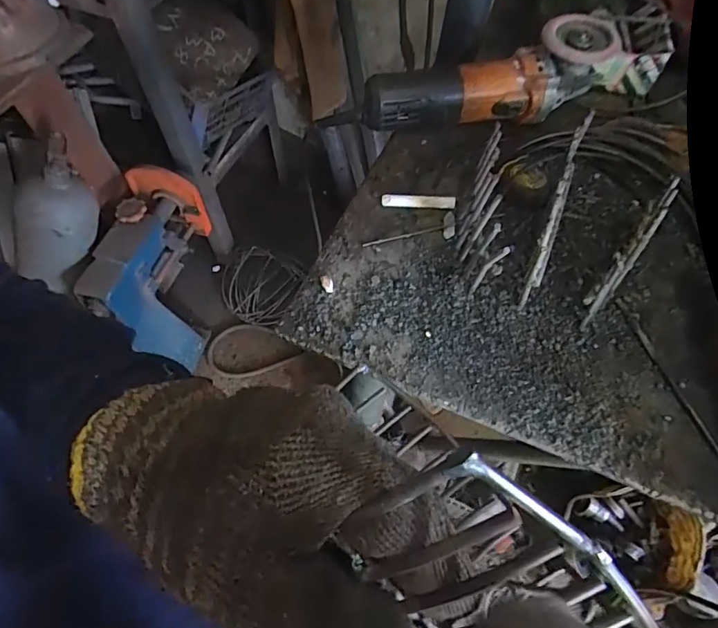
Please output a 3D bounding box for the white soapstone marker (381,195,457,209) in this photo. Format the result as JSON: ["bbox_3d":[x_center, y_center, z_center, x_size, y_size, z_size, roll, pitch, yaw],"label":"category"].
[{"bbox_3d":[0.065,-0.122,0.528,0.080,0.011,0.011,-1,61,0],"label":"white soapstone marker"}]

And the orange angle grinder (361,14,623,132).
[{"bbox_3d":[0.143,-0.268,0.558,0.281,0.077,0.078,-12,61,-6],"label":"orange angle grinder"}]

